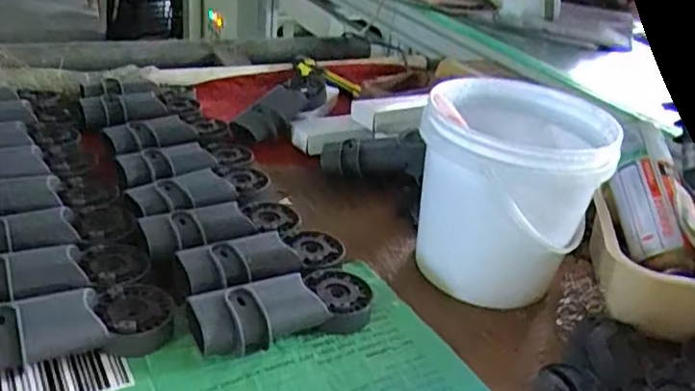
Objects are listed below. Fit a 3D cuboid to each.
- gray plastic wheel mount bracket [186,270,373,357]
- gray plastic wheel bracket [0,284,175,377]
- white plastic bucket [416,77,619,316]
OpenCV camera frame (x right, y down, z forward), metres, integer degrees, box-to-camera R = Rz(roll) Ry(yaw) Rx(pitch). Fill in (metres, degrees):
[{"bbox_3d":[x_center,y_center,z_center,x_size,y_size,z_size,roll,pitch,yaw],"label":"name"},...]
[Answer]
[{"bbox_3d":[-0.054,0.094,0.531,0.160,0.045,0.064,-8,32,-26],"label":"gray plastic wheel mount bracket"},{"bbox_3d":[-0.222,0.103,0.491,0.169,0.046,0.076,-5,31,-22],"label":"gray plastic wheel bracket"},{"bbox_3d":[0.161,-0.007,0.639,0.174,0.178,0.194,15,29,13],"label":"white plastic bucket"}]

